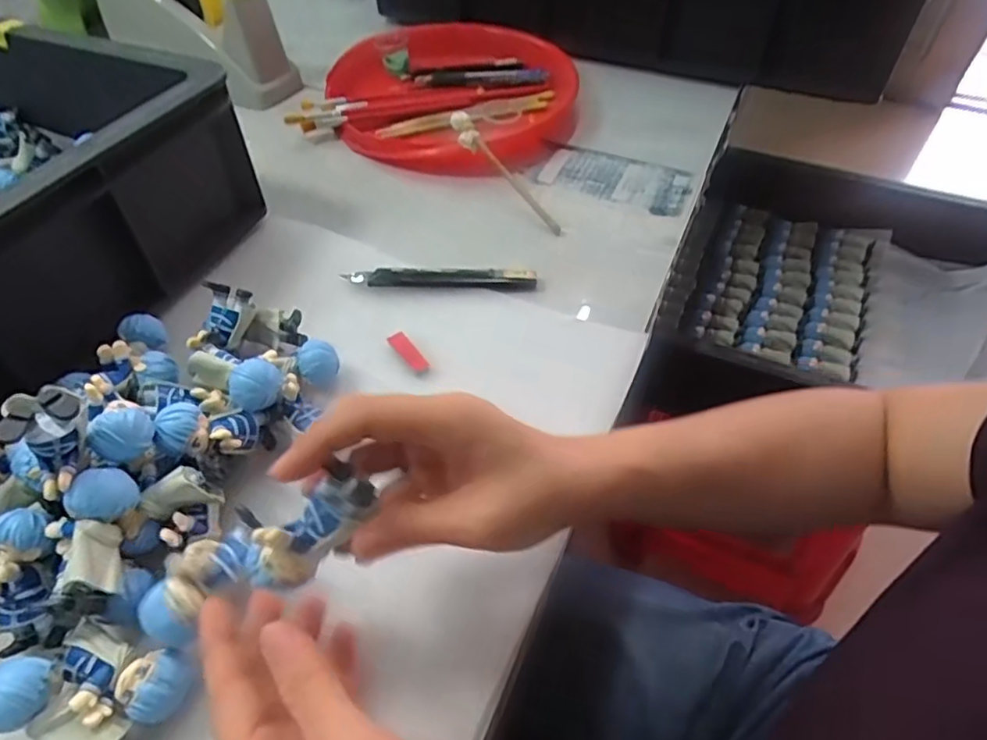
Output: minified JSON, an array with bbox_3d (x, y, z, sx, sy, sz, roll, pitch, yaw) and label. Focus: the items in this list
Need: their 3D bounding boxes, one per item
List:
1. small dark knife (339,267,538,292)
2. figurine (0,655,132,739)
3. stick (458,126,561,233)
[{"bbox_3d":[-0.037,-0.066,0.452,0.136,0.014,0.016,2,50,-4],"label":"small dark knife"},{"bbox_3d":[-0.176,0.142,0.246,0.062,0.021,0.029,43,55,-4],"label":"figurine"},{"bbox_3d":[0.015,-0.157,0.520,0.018,0.014,0.120,-34,77,-28],"label":"stick"}]

